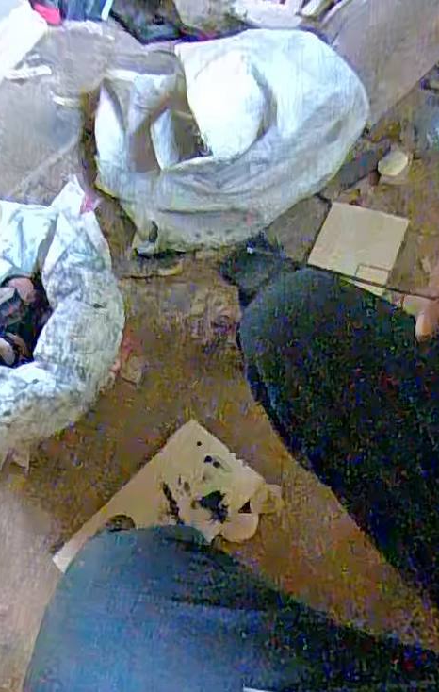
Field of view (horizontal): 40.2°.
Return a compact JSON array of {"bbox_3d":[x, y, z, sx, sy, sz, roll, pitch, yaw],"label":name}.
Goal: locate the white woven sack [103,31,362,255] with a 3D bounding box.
[{"bbox_3d":[0.001,-0.401,1.075,0.439,0.227,0.379,-29,60,-15],"label":"white woven sack"}]

